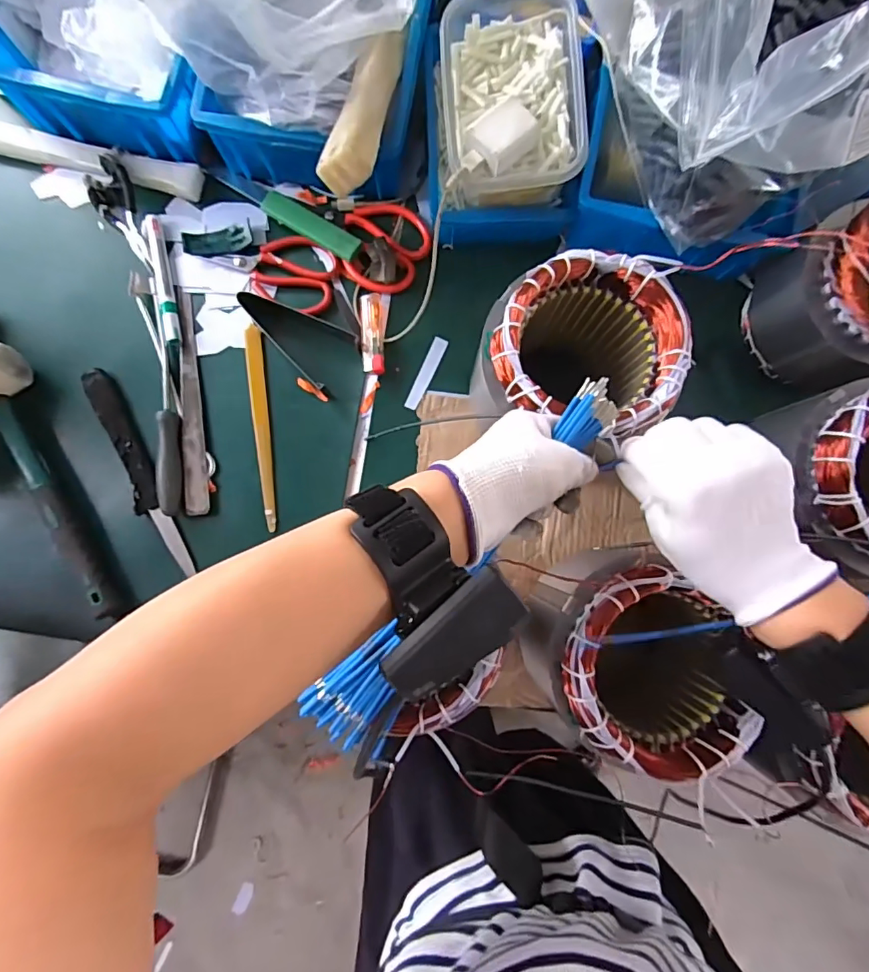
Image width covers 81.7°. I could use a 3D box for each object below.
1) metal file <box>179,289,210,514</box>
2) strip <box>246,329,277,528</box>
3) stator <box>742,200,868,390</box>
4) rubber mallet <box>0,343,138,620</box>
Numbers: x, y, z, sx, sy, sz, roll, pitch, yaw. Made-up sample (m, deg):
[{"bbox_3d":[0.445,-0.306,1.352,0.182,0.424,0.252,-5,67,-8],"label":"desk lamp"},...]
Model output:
[{"bbox_3d":[-0.248,-0.088,0.516,0.024,0.005,0.235,-5,81,-10],"label":"metal file"},{"bbox_3d":[-0.176,-0.061,0.510,0.017,0.008,0.210,-8,84,-2],"label":"strip"},{"bbox_3d":[0.382,-0.168,0.446,0.145,0.140,0.145,-30,85,-4],"label":"stator"},{"bbox_3d":[-0.391,0.000,0.491,0.067,0.050,0.288,-25,84,-4],"label":"rubber mallet"}]

